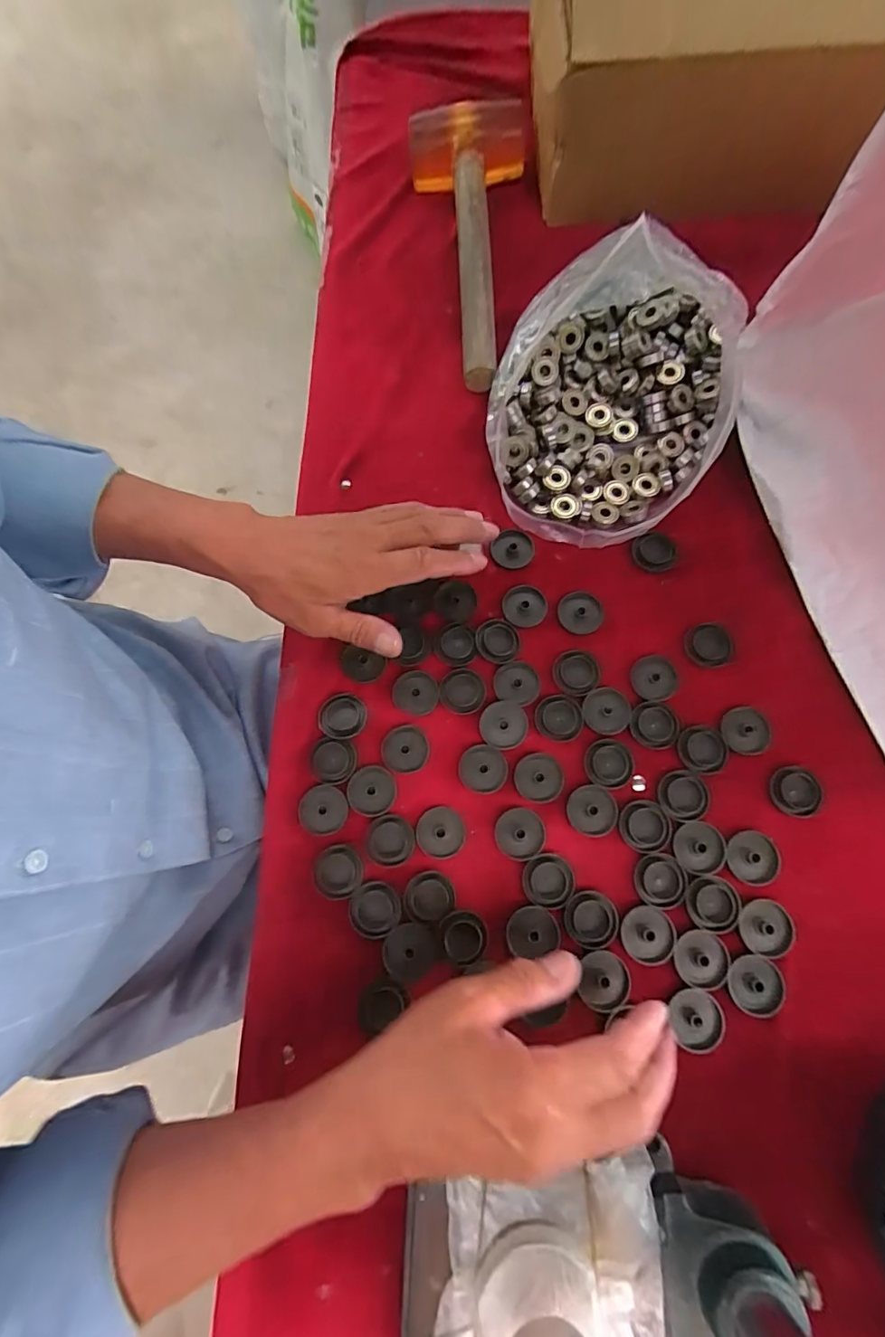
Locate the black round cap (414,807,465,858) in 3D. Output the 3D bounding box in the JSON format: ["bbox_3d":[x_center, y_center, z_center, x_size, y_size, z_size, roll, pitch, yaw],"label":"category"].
[{"bbox_3d":[-0.002,0.110,0.345,0.032,0.008,0.033,0,75,2],"label":"black round cap"}]

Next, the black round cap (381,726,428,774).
[{"bbox_3d":[-0.026,0.056,0.360,0.032,0.006,0.033,-5,75,0],"label":"black round cap"}]

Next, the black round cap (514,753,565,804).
[{"bbox_3d":[0.067,0.075,0.353,0.032,0.005,0.033,0,75,2],"label":"black round cap"}]

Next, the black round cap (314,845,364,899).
[{"bbox_3d":[-0.069,0.135,0.340,0.031,0.004,0.032,0,75,2],"label":"black round cap"}]

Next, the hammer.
[{"bbox_3d":[0.022,-0.383,0.447,0.101,0.045,0.286,0,75,2],"label":"hammer"}]

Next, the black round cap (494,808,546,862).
[{"bbox_3d":[0.052,0.111,0.344,0.033,0.004,0.033,0,75,2],"label":"black round cap"}]

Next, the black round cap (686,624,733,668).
[{"bbox_3d":[0.193,-0.017,0.372,0.032,0.004,0.031,0,75,2],"label":"black round cap"}]

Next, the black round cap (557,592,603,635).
[{"bbox_3d":[0.103,-0.042,0.384,0.031,0.004,0.032,0,75,2],"label":"black round cap"}]

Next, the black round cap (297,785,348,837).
[{"bbox_3d":[-0.082,0.097,0.352,0.033,0.004,0.032,0,75,2],"label":"black round cap"}]

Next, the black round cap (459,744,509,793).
[{"bbox_3d":[0.028,0.069,0.356,0.033,0.004,0.032,0,75,2],"label":"black round cap"}]

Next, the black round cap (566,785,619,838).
[{"bbox_3d":[0.101,0.096,0.346,0.033,0.004,0.032,0,75,2],"label":"black round cap"}]

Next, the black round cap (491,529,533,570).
[{"bbox_3d":[0.055,-0.093,0.399,0.030,0.007,0.034,40,80,11],"label":"black round cap"}]

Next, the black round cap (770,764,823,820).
[{"bbox_3d":[0.238,0.083,0.347,0.030,0.006,0.033,0,75,2],"label":"black round cap"}]

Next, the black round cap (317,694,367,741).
[{"bbox_3d":[-0.071,0.034,0.366,0.034,0.007,0.033,0,75,2],"label":"black round cap"}]

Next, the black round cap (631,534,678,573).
[{"bbox_3d":[0.161,-0.089,0.393,0.033,0.004,0.029,4,75,3],"label":"black round cap"}]

